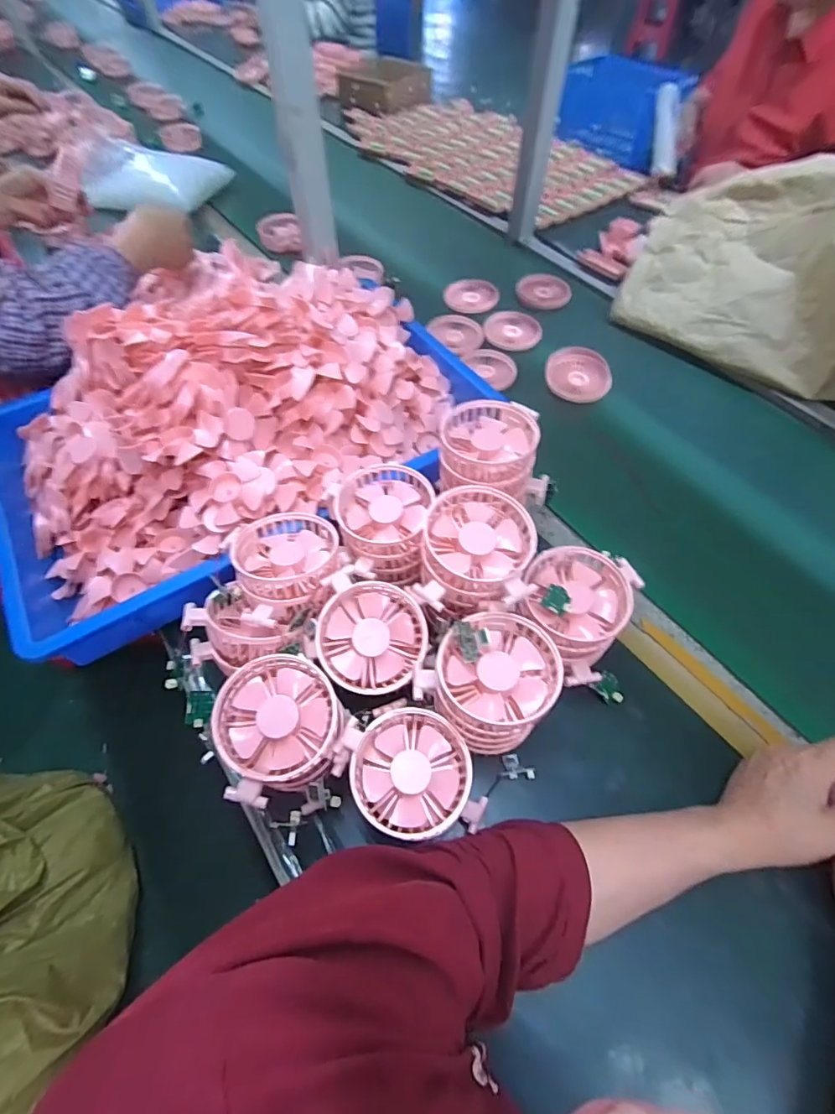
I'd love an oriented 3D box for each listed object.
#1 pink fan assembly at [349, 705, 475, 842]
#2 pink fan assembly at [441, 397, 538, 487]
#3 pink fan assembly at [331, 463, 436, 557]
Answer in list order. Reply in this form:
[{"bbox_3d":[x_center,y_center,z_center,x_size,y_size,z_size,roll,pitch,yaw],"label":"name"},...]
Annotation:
[{"bbox_3d":[-0.004,0.168,0.390,0.089,0.035,0.088,7,57,3],"label":"pink fan assembly"},{"bbox_3d":[0.068,-0.112,0.473,0.090,0.032,0.095,8,57,4],"label":"pink fan assembly"},{"bbox_3d":[-0.033,-0.044,0.468,0.087,0.032,0.086,1,57,-1],"label":"pink fan assembly"}]

